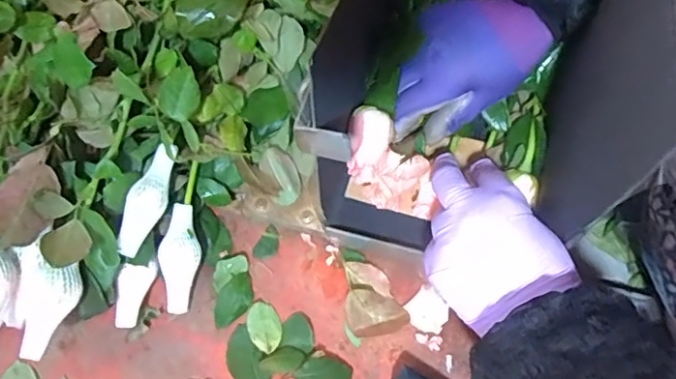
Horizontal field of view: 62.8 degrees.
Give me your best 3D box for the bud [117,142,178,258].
[{"bbox_3d":[-0.142,0.009,0.419,0.023,0.027,0.086,10,66,8],"label":"bud"}]

